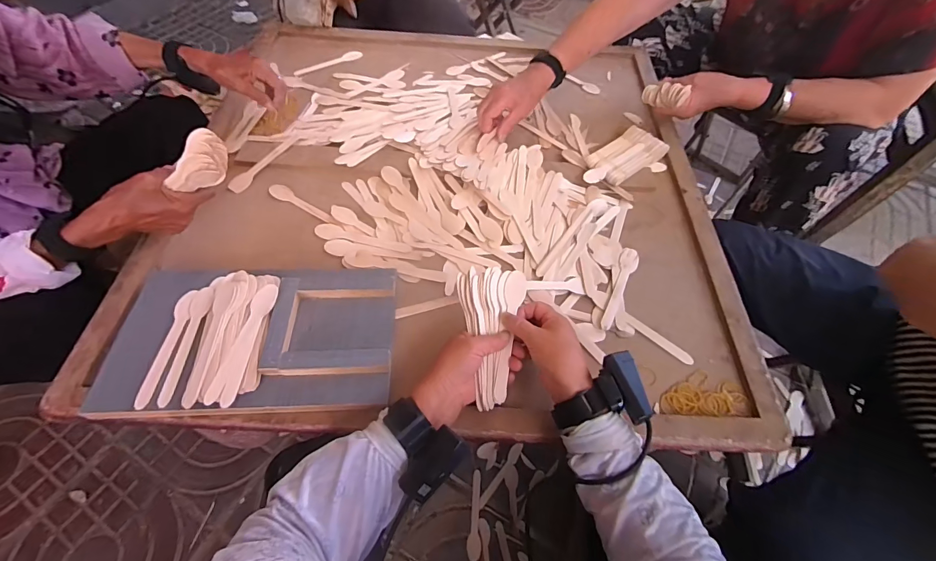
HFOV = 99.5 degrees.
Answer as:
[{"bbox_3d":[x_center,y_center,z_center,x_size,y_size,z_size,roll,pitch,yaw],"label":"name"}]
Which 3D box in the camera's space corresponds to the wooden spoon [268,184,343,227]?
[{"bbox_3d":[-0.265,-0.121,0.643,0.151,0.004,0.026,29,62,17],"label":"wooden spoon"}]

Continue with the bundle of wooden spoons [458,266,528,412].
[{"bbox_3d":[0.028,0.067,0.470,0.080,0.017,0.162,2,82,-2],"label":"bundle of wooden spoons"}]

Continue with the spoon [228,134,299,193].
[{"bbox_3d":[-0.348,-0.206,0.680,0.029,0.012,0.153,25,61,15],"label":"spoon"}]

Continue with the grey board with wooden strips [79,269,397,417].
[{"bbox_3d":[-0.262,0.066,0.494,0.331,0.027,0.191,0,55,-3],"label":"grey board with wooden strips"}]

